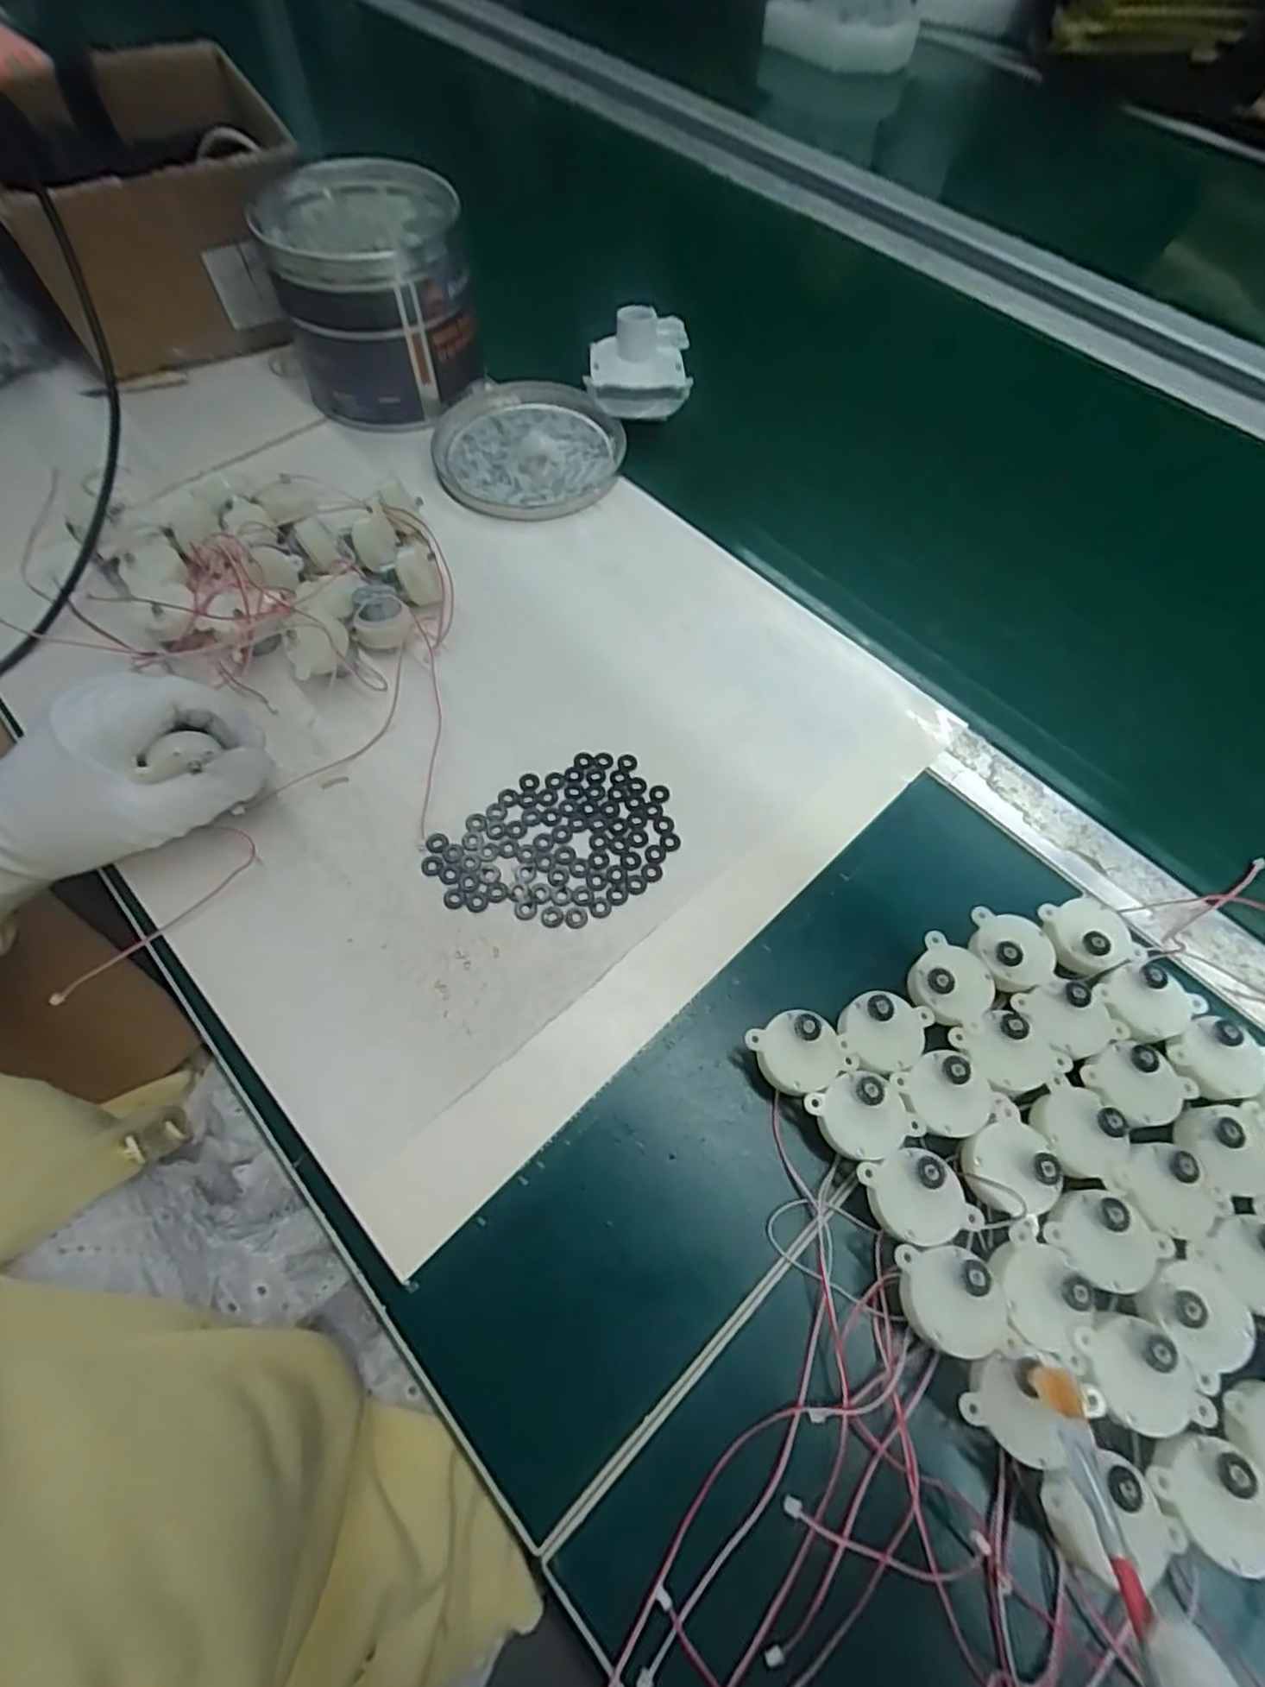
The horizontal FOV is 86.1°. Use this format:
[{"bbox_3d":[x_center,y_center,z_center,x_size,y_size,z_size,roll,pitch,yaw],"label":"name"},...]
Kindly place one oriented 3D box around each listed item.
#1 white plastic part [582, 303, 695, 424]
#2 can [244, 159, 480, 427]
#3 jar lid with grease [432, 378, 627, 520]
[{"bbox_3d":[0.004,-0.351,0.498,0.071,0.052,0.088,1,63,-2],"label":"white plastic part"},{"bbox_3d":[-0.174,-0.374,0.473,0.122,0.106,0.118,-10,64,-7],"label":"can"},{"bbox_3d":[-0.073,-0.280,0.482,0.128,0.027,0.129,1,63,-2],"label":"jar lid with grease"}]

